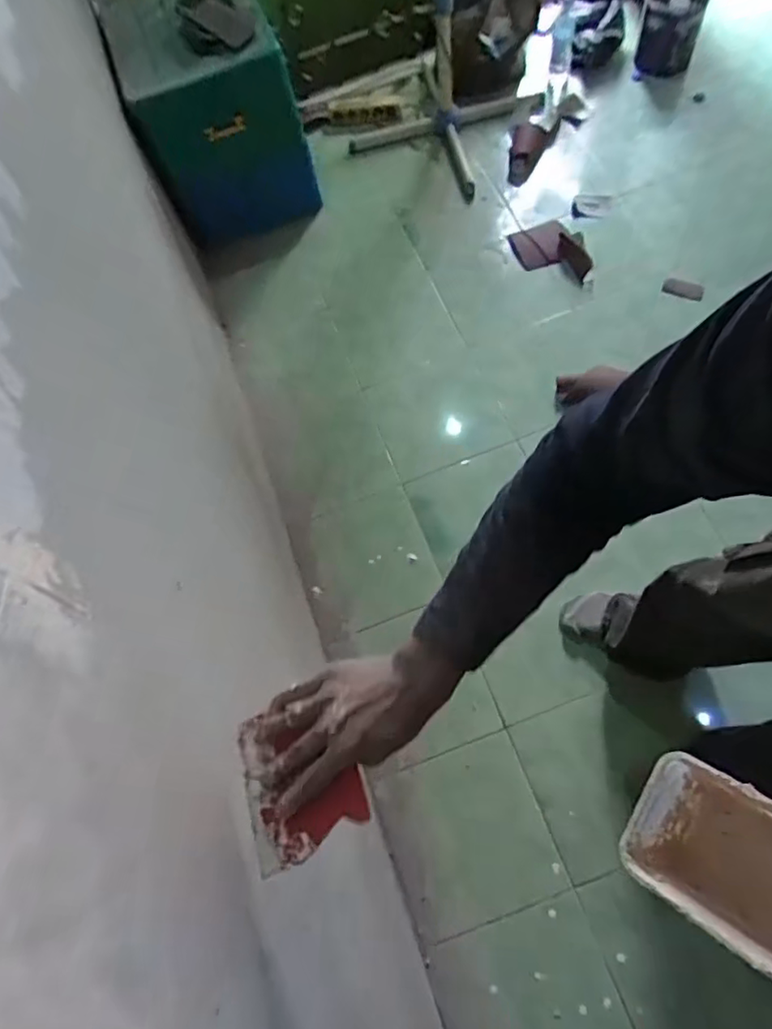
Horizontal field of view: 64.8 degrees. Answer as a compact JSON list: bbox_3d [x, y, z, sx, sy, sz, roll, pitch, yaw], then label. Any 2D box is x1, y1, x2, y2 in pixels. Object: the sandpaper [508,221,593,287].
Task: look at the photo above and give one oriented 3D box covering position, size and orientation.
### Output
[{"bbox_3d":[0.463,-0.729,1.666,0.256,0.065,0.147,36,76,19],"label":"sandpaper"}]

